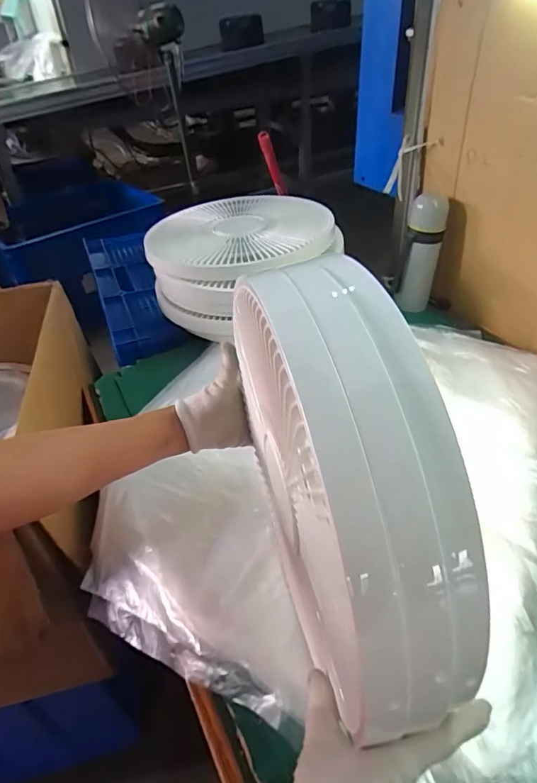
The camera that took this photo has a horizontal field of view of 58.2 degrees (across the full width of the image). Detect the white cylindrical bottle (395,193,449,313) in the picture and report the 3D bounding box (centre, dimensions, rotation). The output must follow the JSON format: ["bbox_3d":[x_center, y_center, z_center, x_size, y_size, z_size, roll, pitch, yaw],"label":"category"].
[{"bbox_3d":[0.285,-0.249,0.902,0.071,0.210,0.055,11,42,18],"label":"white cylindrical bottle"}]

